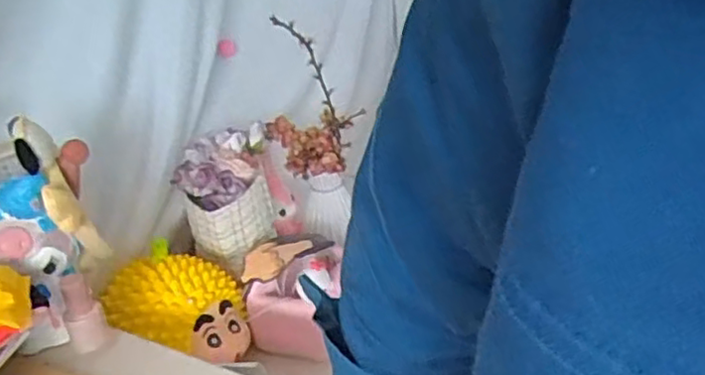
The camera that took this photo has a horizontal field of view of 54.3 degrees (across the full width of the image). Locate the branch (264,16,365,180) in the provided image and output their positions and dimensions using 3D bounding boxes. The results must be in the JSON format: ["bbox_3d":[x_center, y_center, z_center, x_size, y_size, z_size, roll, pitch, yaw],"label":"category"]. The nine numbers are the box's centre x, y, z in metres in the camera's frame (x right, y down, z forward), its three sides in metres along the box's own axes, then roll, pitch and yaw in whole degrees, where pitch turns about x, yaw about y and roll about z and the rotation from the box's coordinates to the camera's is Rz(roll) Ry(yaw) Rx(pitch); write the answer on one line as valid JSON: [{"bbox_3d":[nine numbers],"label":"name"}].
[{"bbox_3d":[-0.062,-0.127,1.038,0.149,0.219,0.075,-4,26,3],"label":"branch"}]

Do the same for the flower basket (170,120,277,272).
[{"bbox_3d":[-0.186,0.012,1.015,0.131,0.157,0.151,-7,26,-3],"label":"flower basket"}]

